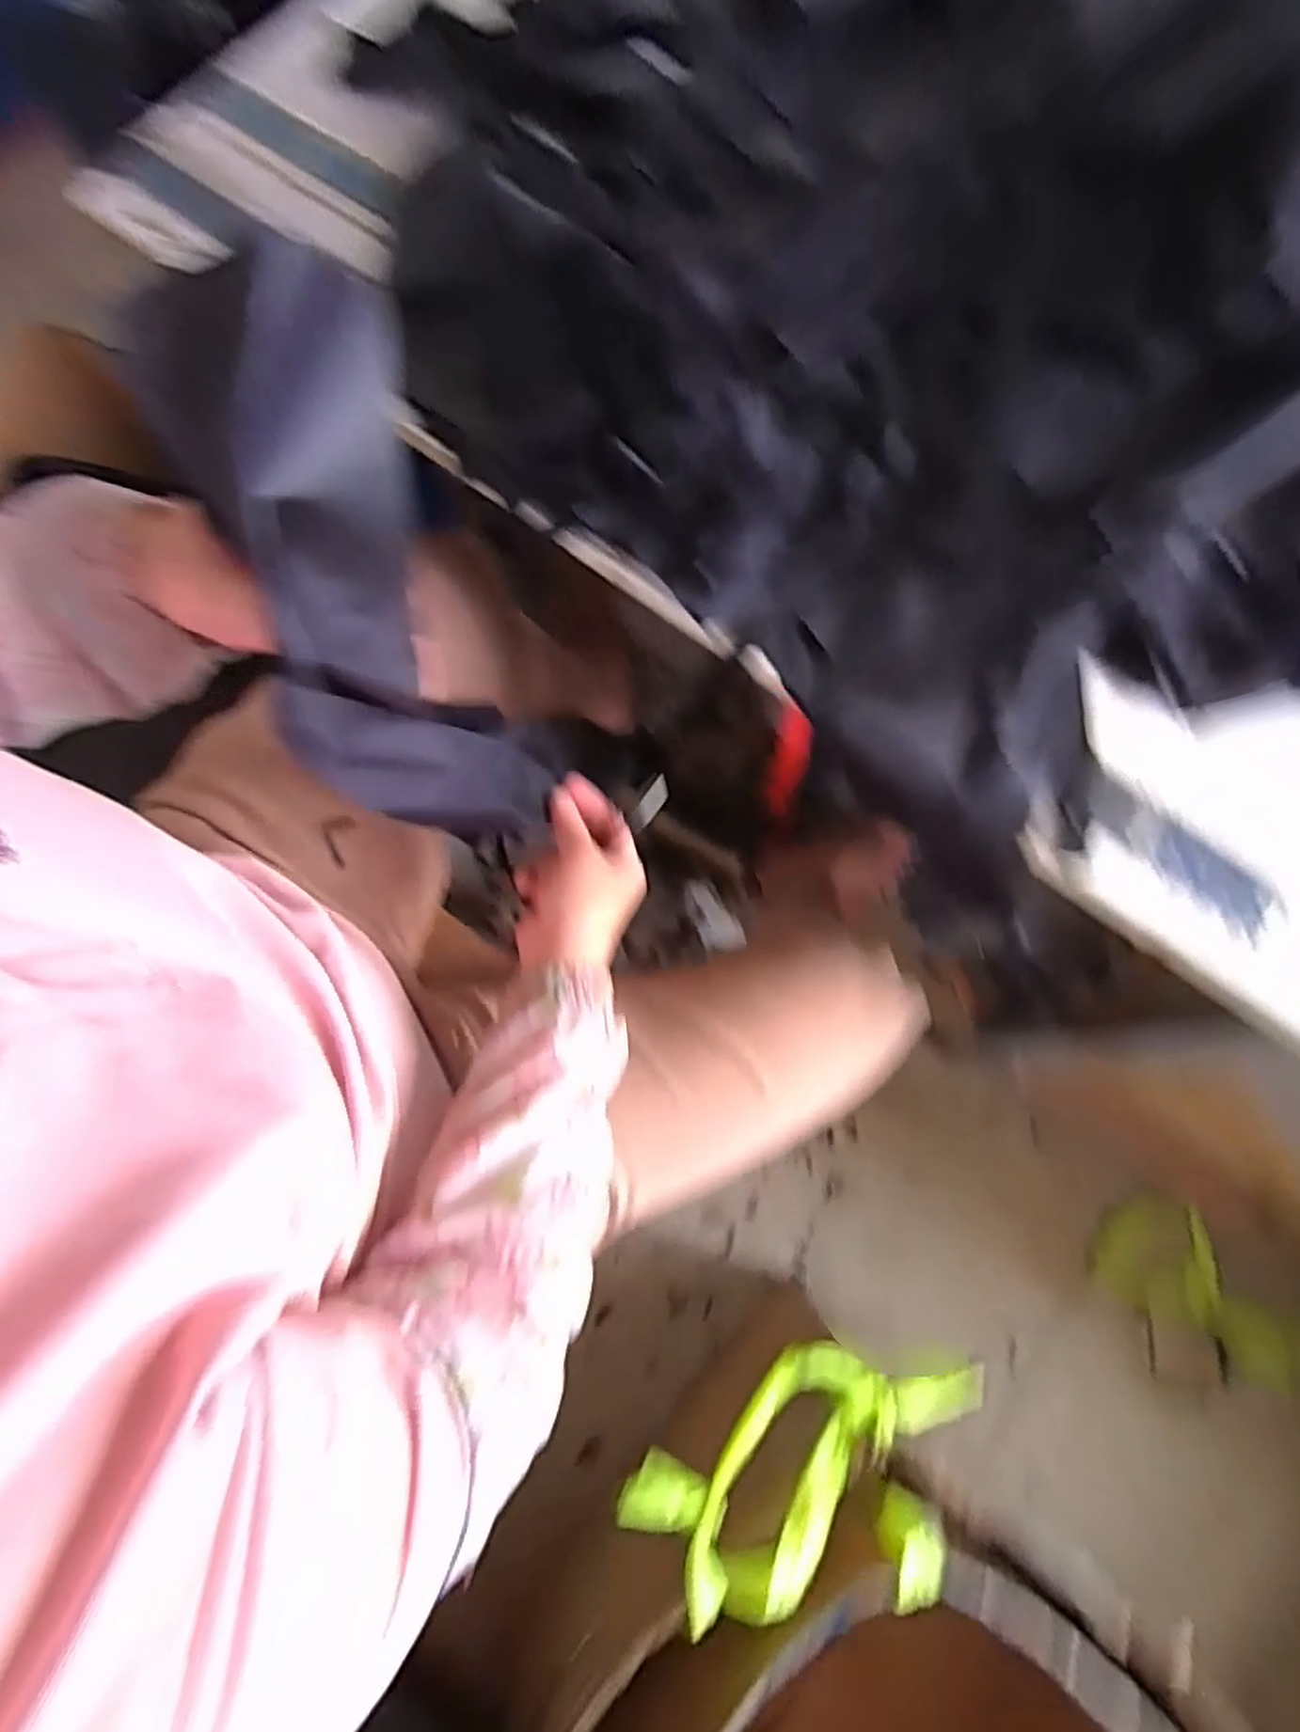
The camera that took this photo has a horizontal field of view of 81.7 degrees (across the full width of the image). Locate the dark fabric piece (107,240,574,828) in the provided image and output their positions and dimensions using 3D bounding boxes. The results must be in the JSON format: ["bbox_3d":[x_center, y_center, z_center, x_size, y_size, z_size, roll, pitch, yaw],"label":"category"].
[{"bbox_3d":[-0.100,-0.085,0.292,0.090,0.233,0.055,-23,47,-6],"label":"dark fabric piece"}]

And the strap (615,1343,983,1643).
[{"bbox_3d":[0.136,0.482,0.603,0.306,0.099,0.141,-12,75,-3],"label":"strap"}]

